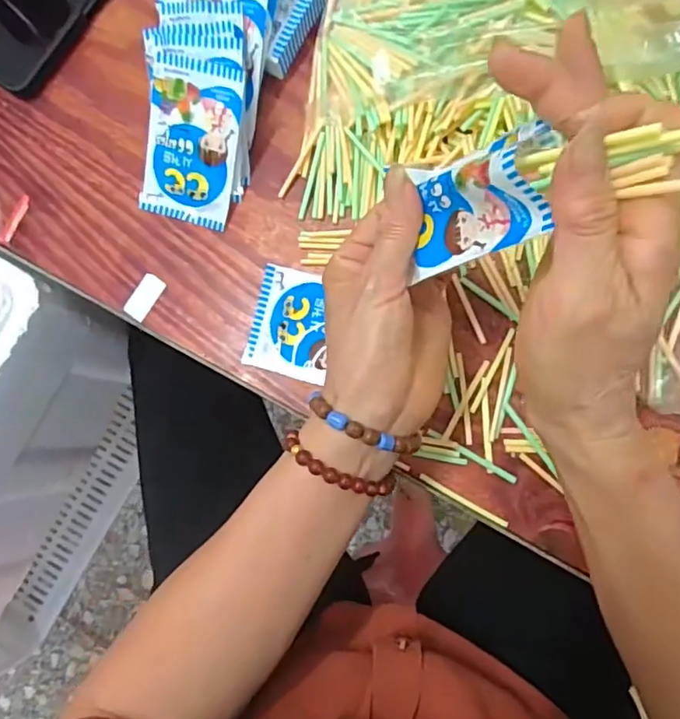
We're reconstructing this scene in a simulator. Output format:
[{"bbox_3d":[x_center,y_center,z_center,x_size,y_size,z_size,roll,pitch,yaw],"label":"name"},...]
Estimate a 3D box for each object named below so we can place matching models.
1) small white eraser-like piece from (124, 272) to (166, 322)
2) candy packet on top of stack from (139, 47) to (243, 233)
[{"bbox_3d":[-0.139,-0.045,0.406,0.018,0.004,0.033,31,87,9],"label":"small white eraser-like piece"},{"bbox_3d":[-0.102,-0.148,0.392,0.065,0.006,0.105,17,111,8],"label":"candy packet on top of stack"}]

